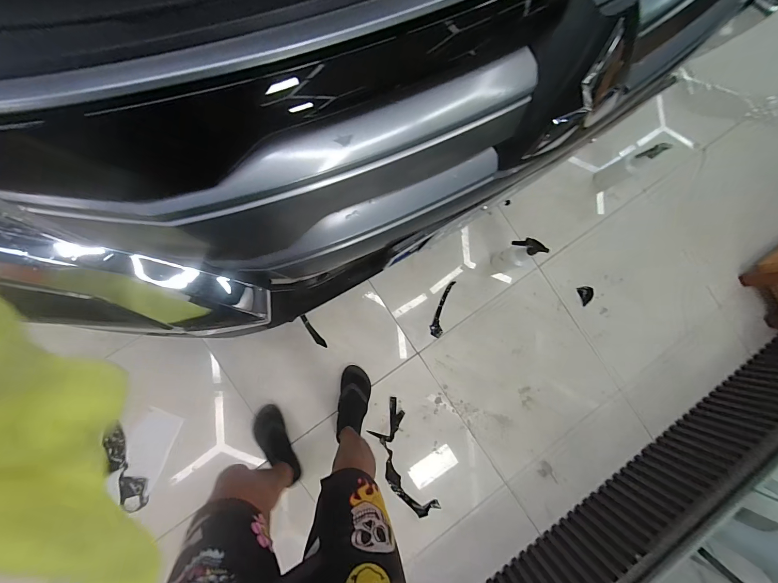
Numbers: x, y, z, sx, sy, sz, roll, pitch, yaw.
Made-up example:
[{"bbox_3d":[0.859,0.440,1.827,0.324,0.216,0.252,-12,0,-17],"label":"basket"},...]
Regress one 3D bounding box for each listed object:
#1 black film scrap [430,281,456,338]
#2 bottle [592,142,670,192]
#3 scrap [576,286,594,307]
[{"bbox_3d":[0.204,0.065,1.292,0.051,0.010,0.223,17,85,-7],"label":"black film scrap"},{"bbox_3d":[0.904,-0.469,1.292,0.067,0.314,0.090,-33,92,-8],"label":"bottle"},{"bbox_3d":[0.815,0.015,1.386,0.062,0.015,0.080,-13,86,-8],"label":"scrap"}]

